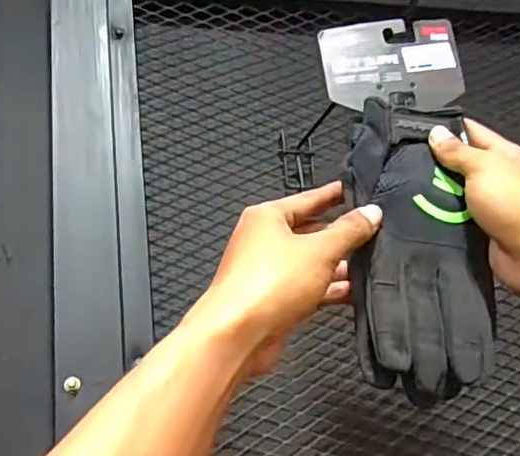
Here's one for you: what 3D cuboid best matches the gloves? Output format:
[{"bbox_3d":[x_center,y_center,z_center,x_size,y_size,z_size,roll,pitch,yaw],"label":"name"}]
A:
[{"bbox_3d":[0.103,-0.028,0.409,0.100,0.276,0.026,4,-24,-9],"label":"gloves"}]

